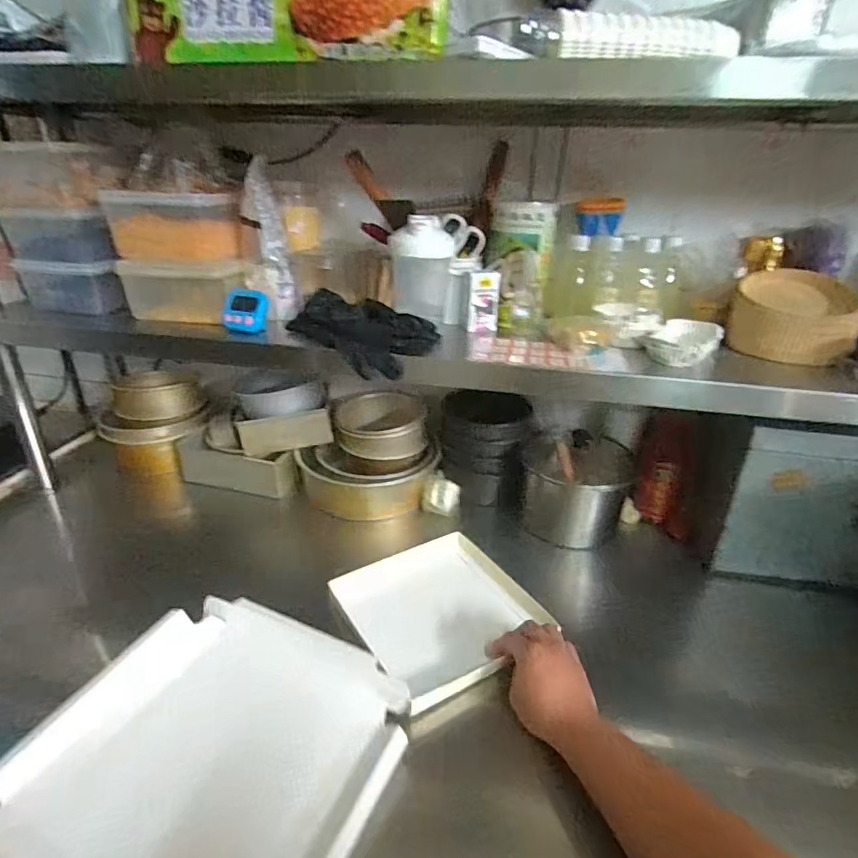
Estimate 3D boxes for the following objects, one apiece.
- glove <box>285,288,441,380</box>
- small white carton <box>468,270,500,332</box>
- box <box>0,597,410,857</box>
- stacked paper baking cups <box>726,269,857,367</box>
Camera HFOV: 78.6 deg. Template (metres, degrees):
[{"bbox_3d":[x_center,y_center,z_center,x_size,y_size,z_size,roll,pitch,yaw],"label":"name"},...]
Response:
[{"bbox_3d":[-0.093,-0.143,0.763,0.212,0.072,0.131,23,34,35],"label":"glove"},{"bbox_3d":[0.085,-0.193,0.800,0.046,0.085,0.031,4,27,5],"label":"small white carton"},{"bbox_3d":[-0.215,0.318,0.507,0.328,0.039,0.319,15,30,23],"label":"box"},{"bbox_3d":[0.513,-0.157,0.733,0.155,0.094,0.129,23,34,35],"label":"stacked paper baking cups"}]

